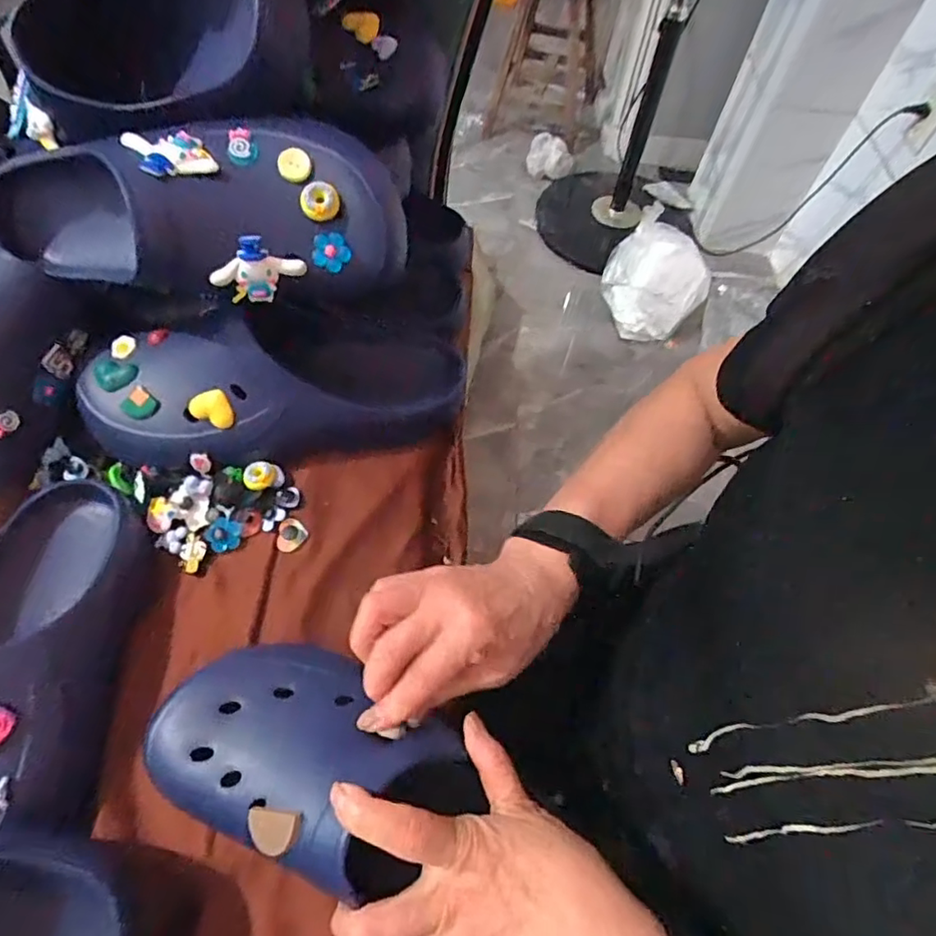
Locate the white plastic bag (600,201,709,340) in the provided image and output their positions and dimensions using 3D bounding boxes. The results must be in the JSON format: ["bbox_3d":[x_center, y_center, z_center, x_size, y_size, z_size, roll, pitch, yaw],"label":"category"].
[{"bbox_3d":[0.447,-0.453,1.412,0.240,0.205,0.246,41,65,18],"label":"white plastic bag"}]

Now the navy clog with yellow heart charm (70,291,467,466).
[{"bbox_3d":[-0.148,-0.067,0.468,0.297,0.099,0.105,-6,60,-8],"label":"navy clog with yellow heart charm"}]

